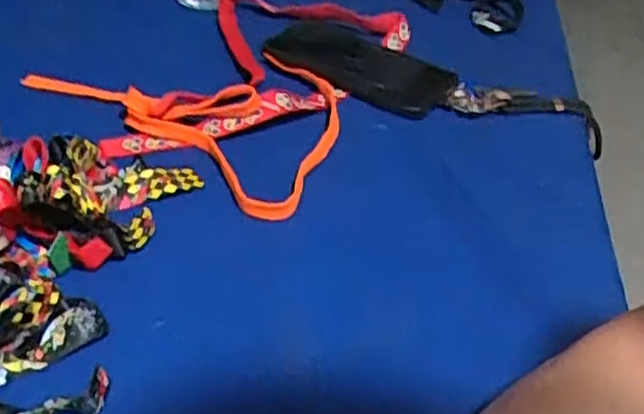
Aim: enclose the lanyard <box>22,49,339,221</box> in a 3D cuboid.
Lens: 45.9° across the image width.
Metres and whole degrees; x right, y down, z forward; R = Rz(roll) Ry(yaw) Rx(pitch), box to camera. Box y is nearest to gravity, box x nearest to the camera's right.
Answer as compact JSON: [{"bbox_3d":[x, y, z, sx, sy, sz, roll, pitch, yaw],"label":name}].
[{"bbox_3d":[-0.080,-0.087,0.589,0.251,0.034,0.169,32,45,27],"label":"lanyard"}]

